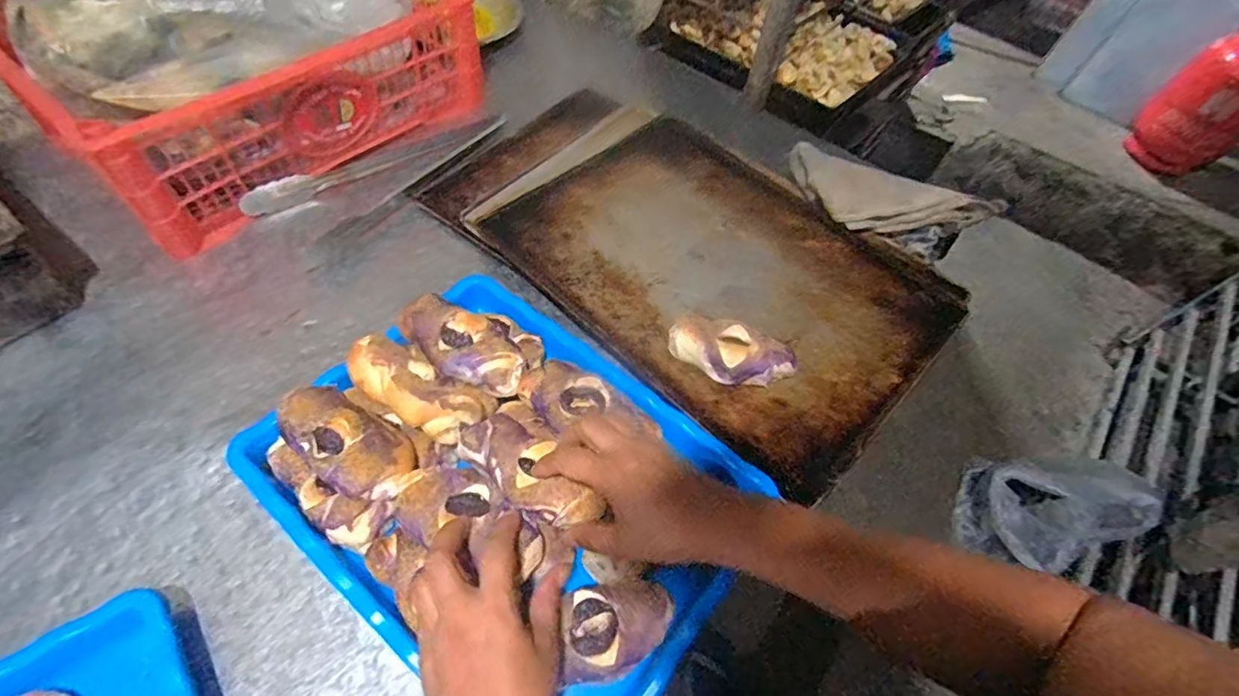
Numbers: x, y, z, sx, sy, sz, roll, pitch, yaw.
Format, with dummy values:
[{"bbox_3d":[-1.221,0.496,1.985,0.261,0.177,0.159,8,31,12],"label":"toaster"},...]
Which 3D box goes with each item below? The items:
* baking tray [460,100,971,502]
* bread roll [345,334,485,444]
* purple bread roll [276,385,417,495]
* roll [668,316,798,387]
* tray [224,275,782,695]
[{"bbox_3d":[0.093,-0.116,0.626,0.517,0.037,0.345,40,62,21],"label":"baking tray"},{"bbox_3d":[-0.175,0.041,0.474,0.120,0.065,0.058,21,55,8],"label":"bread roll"},{"bbox_3d":[-0.212,0.066,0.428,0.105,0.036,0.060,36,58,17],"label":"purple bread roll"},{"bbox_3d":[0.108,0.004,0.536,0.115,0.033,0.057,26,57,13],"label":"roll"},{"bbox_3d":[-0.083,0.096,0.445,0.358,0.070,0.274,34,60,18],"label":"tray"}]

